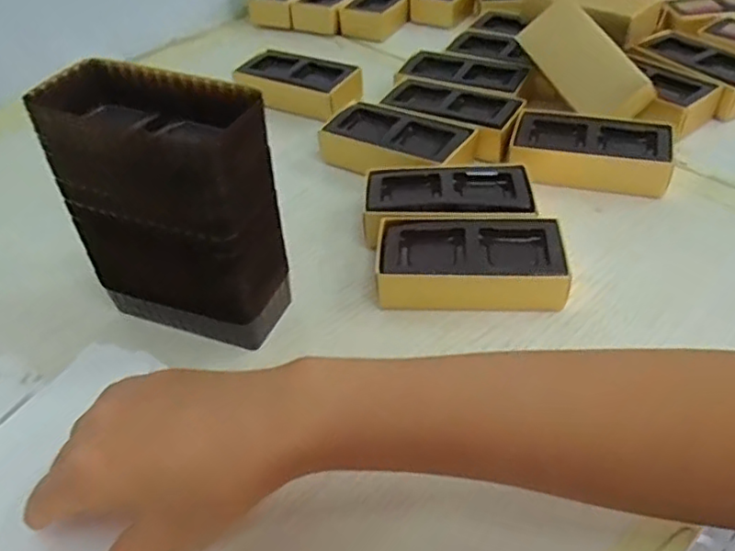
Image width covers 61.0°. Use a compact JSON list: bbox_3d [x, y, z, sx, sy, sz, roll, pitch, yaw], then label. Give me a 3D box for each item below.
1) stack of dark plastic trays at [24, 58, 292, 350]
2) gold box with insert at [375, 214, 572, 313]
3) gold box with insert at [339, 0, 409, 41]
[{"bbox_3d":[-0.109,-0.037,0.361,0.112,0.151,0.061,12,46,17],"label":"stack of dark plastic trays"},{"bbox_3d":[0.064,-0.005,0.396,0.112,0.034,0.064,1,43,6],"label":"gold box with insert"},{"bbox_3d":[0.020,-0.312,0.725,0.055,0.034,0.121,18,48,23],"label":"gold box with insert"}]

